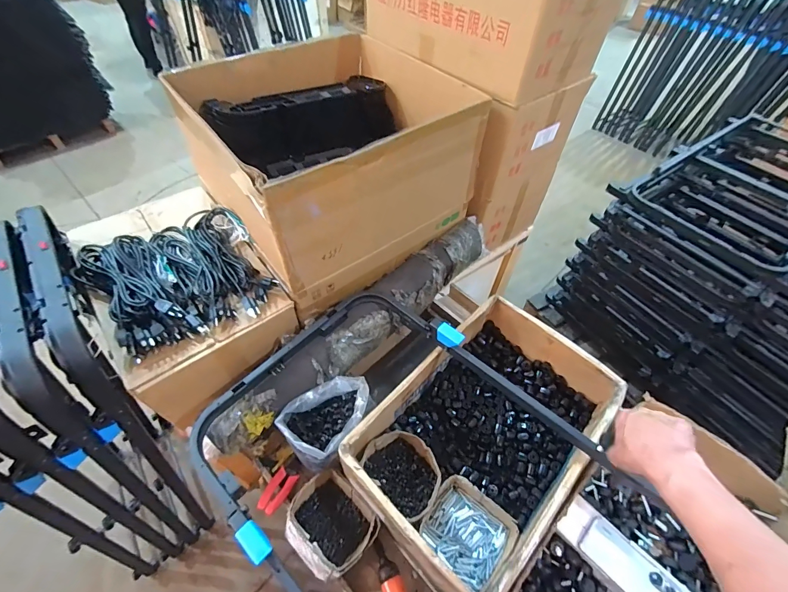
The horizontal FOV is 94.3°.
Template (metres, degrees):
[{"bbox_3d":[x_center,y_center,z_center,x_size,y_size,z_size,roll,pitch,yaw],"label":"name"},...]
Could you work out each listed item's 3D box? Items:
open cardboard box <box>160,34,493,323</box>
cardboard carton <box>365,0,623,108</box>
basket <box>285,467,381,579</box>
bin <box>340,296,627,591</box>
[{"bbox_3d":[-0.148,-0.350,0.948,0.597,0.348,0.515,-36,60,-26],"label":"open cardboard box"},{"bbox_3d":[0.234,-0.745,0.912,0.364,0.236,0.534,-35,60,-26],"label":"cardboard carton"},{"bbox_3d":[-0.128,0.450,0.726,0.168,0.071,0.147,35,59,24],"label":"basket"},{"bbox_3d":[0.197,0.280,0.777,0.349,0.154,0.523,38,59,25],"label":"bin"}]

